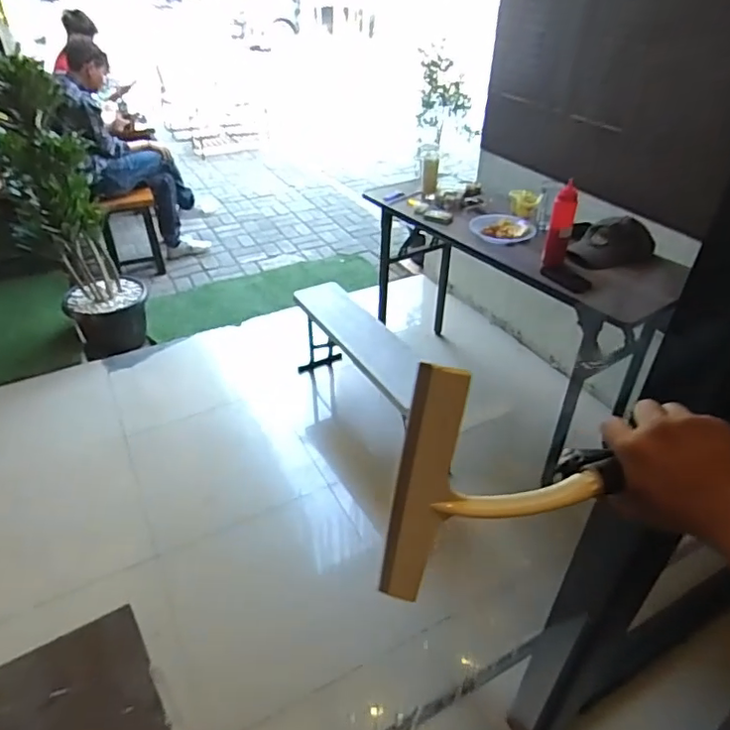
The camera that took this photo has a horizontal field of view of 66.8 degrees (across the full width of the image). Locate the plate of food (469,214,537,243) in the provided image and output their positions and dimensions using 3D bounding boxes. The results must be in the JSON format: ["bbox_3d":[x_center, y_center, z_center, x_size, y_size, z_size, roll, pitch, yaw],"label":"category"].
[{"bbox_3d":[0.457,-0.460,1.845,0.209,0.042,0.176,26,42,28],"label":"plate of food"}]

